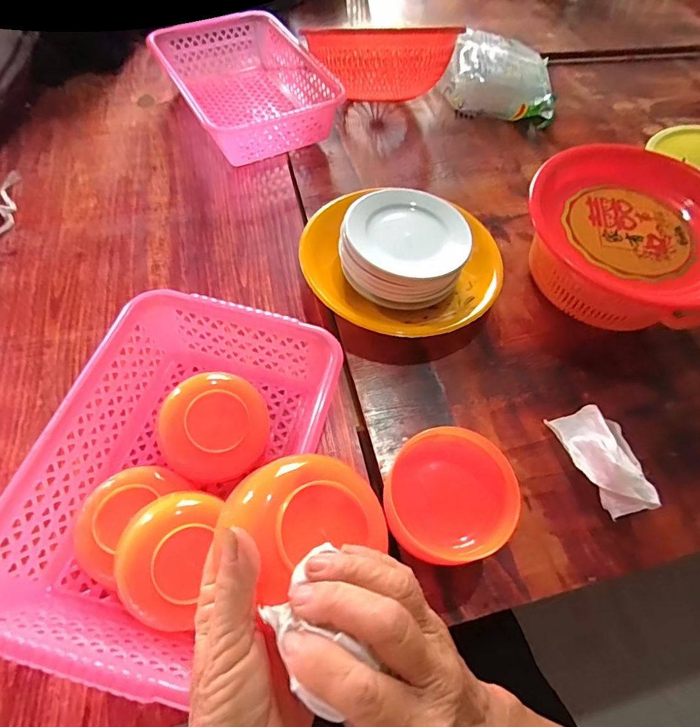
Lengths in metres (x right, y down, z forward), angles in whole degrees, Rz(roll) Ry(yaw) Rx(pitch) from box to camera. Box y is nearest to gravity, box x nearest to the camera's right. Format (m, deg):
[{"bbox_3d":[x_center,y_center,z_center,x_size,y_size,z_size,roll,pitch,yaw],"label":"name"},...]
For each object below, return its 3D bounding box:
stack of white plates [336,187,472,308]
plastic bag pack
[{"bbox_3d":[0.070,-0.135,0.548,0.139,0.081,0.145,32,62,15],"label":"stack of white plates"},{"bbox_3d":[0.273,-0.519,0.809,0.191,0.072,0.173,12,58,4],"label":"plastic bag pack"}]

